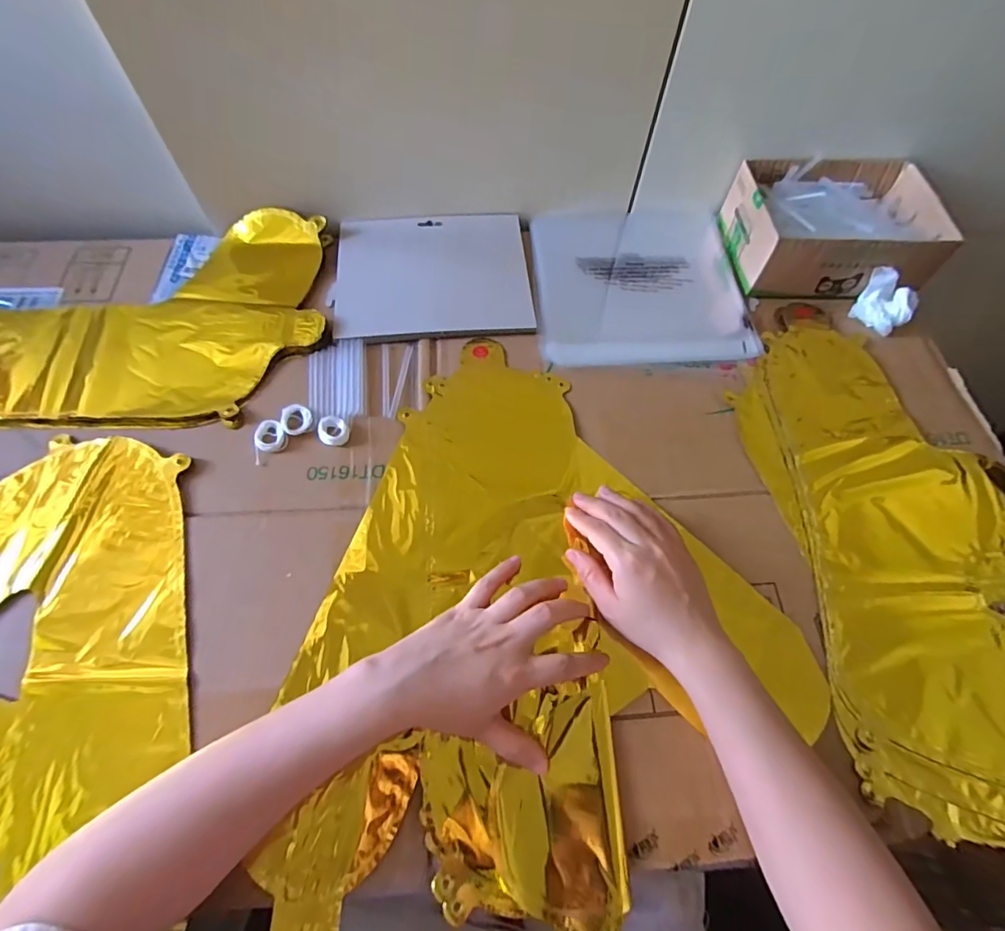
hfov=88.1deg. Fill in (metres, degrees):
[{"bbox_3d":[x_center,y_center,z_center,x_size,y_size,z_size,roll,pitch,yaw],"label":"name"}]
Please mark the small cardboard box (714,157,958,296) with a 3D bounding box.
[{"bbox_3d":[0.337,-0.242,0.534,0.189,0.066,0.147,-5,63,-5],"label":"small cardboard box"}]

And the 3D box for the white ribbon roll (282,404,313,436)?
[{"bbox_3d":[-0.176,-0.040,0.443,0.025,0.005,0.030,-30,68,-16],"label":"white ribbon roll"}]

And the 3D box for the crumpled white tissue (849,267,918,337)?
[{"bbox_3d":[0.379,-0.163,0.509,0.052,0.040,0.042,33,66,14],"label":"crumpled white tissue"}]

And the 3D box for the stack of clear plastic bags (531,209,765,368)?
[{"bbox_3d":[0.141,-0.196,0.538,0.212,0.010,0.211,-2,63,-4],"label":"stack of clear plastic bags"}]

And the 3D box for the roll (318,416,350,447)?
[{"bbox_3d":[-0.143,-0.029,0.440,0.025,0.006,0.027,1,63,-2],"label":"roll"}]

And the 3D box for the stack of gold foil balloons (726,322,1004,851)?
[{"bbox_3d":[0.332,0.064,0.410,0.213,0.016,0.425,-7,64,-6],"label":"stack of gold foil balloons"}]

